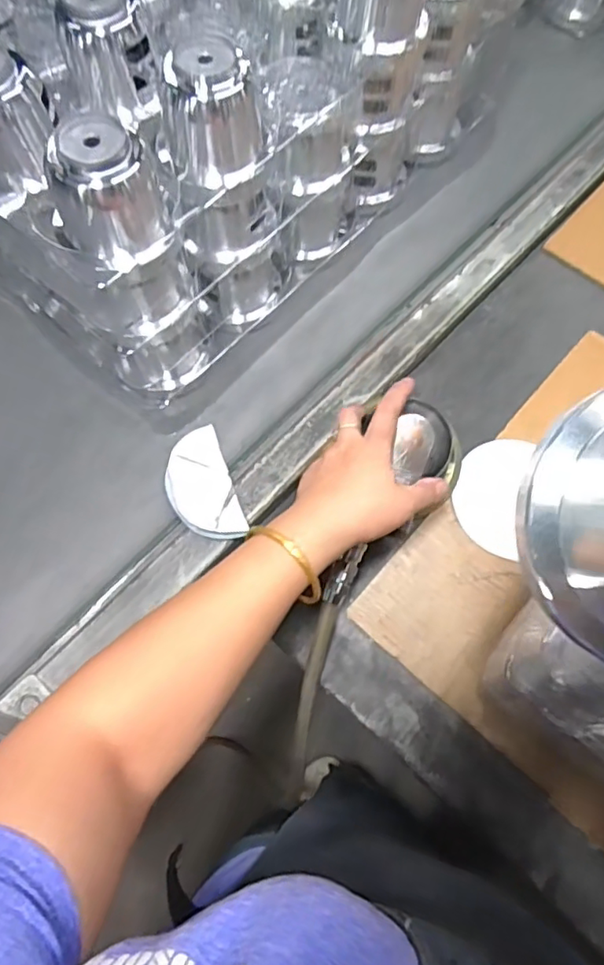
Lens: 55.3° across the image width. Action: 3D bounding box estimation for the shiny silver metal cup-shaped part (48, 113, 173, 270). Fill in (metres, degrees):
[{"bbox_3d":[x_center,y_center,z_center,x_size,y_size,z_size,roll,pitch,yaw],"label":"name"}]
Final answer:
[{"bbox_3d":[-0.131,-0.194,0.398,0.060,0.084,0.047,20,69,8],"label":"shiny silver metal cup-shaped part"}]

